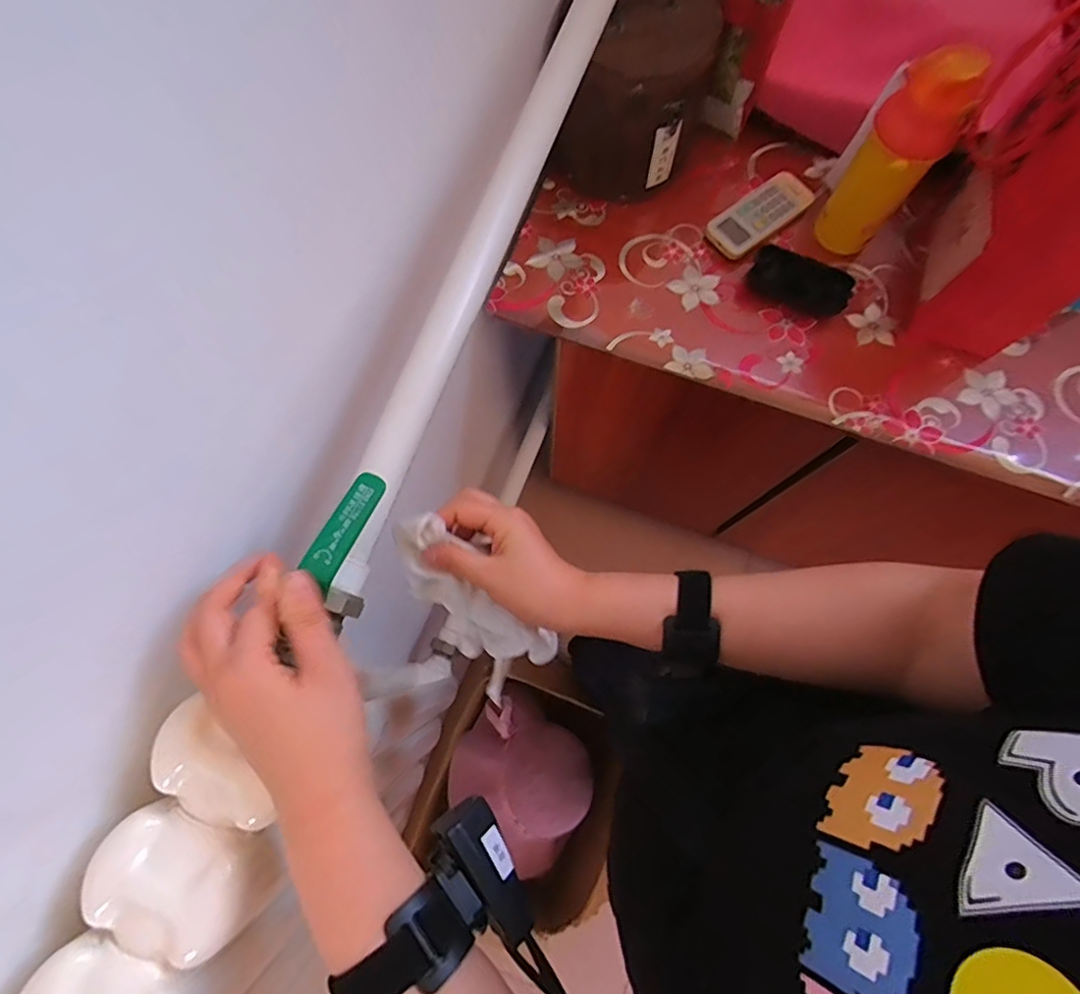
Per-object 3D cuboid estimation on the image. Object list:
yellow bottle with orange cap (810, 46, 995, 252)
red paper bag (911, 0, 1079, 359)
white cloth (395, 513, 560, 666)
[{"bbox_3d":[0.348,-0.333,0.571,0.067,0.222,0.053,34,77,8],"label":"yellow bottle with orange cap"},{"bbox_3d":[0.470,-0.283,0.521,0.130,0.290,0.188,19,76,5],"label":"red paper bag"},{"bbox_3d":[-0.057,0.075,0.418,0.054,0.066,0.142,-44,107,-11],"label":"white cloth"}]

